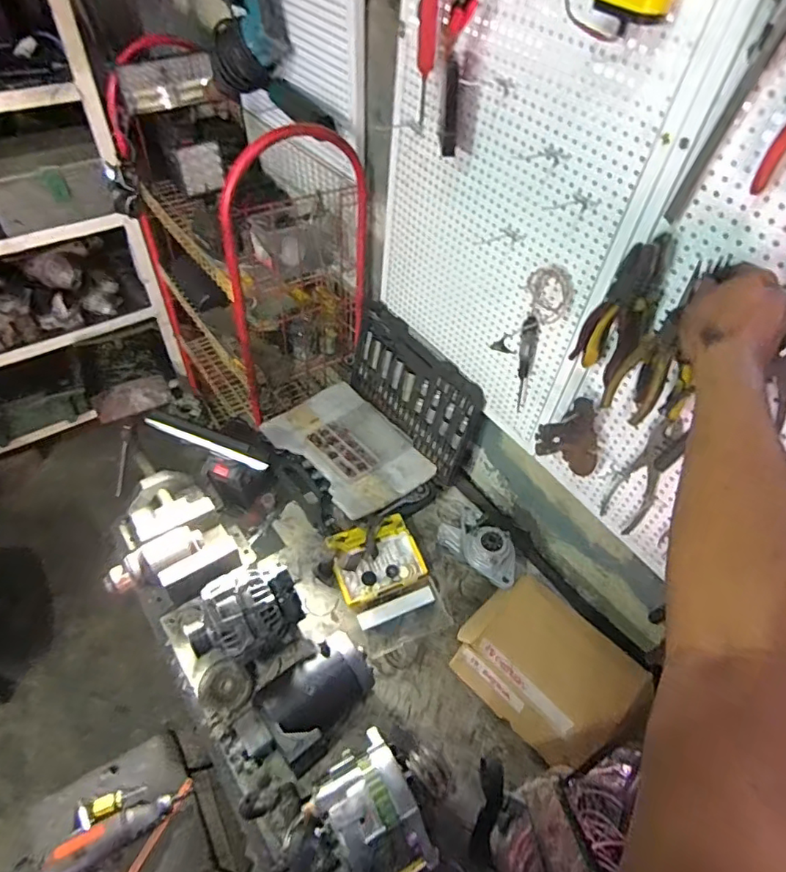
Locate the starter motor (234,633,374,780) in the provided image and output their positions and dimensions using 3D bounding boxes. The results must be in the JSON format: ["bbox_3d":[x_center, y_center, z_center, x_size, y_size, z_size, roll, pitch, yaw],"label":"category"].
[{"bbox_3d":[-0.139,0.451,0.917,0.122,0.125,0.225,34,56,22],"label":"starter motor"}]

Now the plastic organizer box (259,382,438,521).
[{"bbox_3d":[-0.105,0.022,1.293,0.271,0.043,0.380,-33,60,-27],"label":"plastic organizer box"}]

